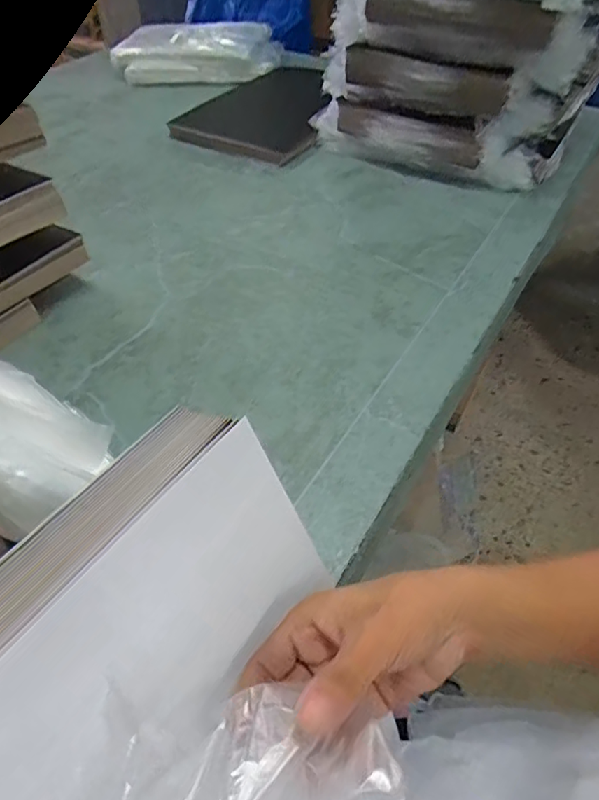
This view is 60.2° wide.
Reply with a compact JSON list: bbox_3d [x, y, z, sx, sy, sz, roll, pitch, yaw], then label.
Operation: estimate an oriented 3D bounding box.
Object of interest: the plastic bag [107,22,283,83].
[{"bbox_3d":[-0.226,-0.824,1.223,0.359,0.078,0.293,8,48,10],"label":"plastic bag"}]

